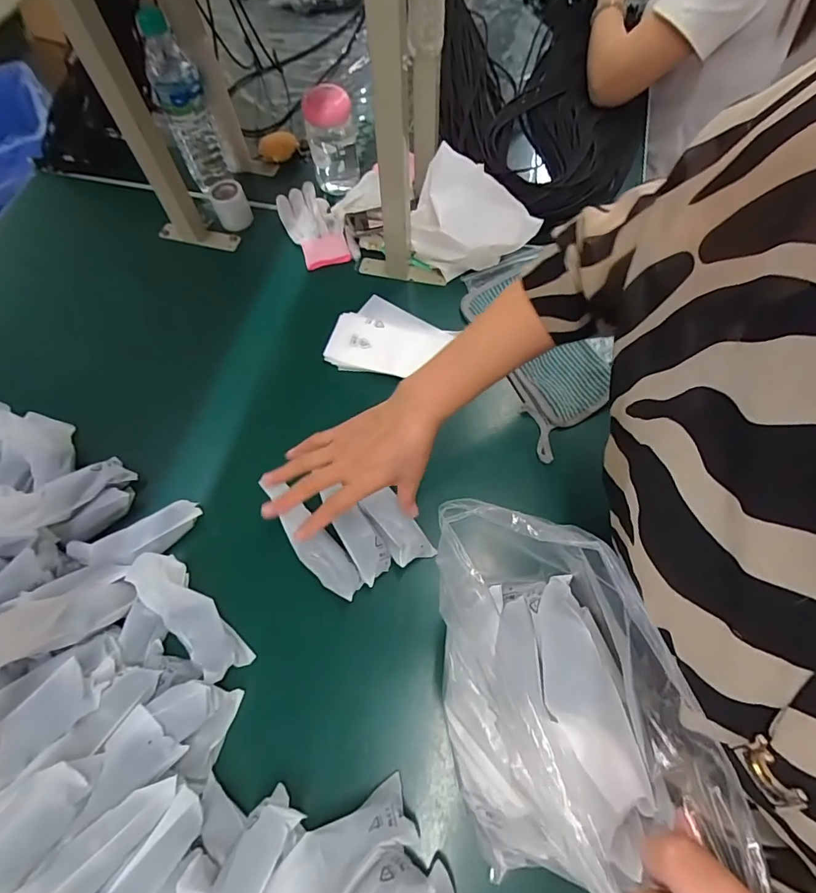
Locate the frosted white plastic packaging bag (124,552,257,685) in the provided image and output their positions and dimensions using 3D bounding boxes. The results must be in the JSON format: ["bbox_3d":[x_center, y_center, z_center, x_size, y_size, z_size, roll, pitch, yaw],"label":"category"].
[{"bbox_3d":[-0.217,0.168,0.461,0.044,0.033,0.144,-42,87,-16],"label":"frosted white plastic packaging bag"}]

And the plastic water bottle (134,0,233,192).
[{"bbox_3d":[-0.325,-0.495,0.686,0.065,0.217,0.071,-20,66,-7],"label":"plastic water bottle"}]

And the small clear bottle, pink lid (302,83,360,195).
[{"bbox_3d":[-0.115,-0.467,0.714,0.072,0.144,0.069,-1,65,2],"label":"small clear bottle, pink lid"}]

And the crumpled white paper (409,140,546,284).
[{"bbox_3d":[0.089,-0.301,0.622,0.165,0.115,0.095,16,67,9],"label":"crumpled white paper"}]

